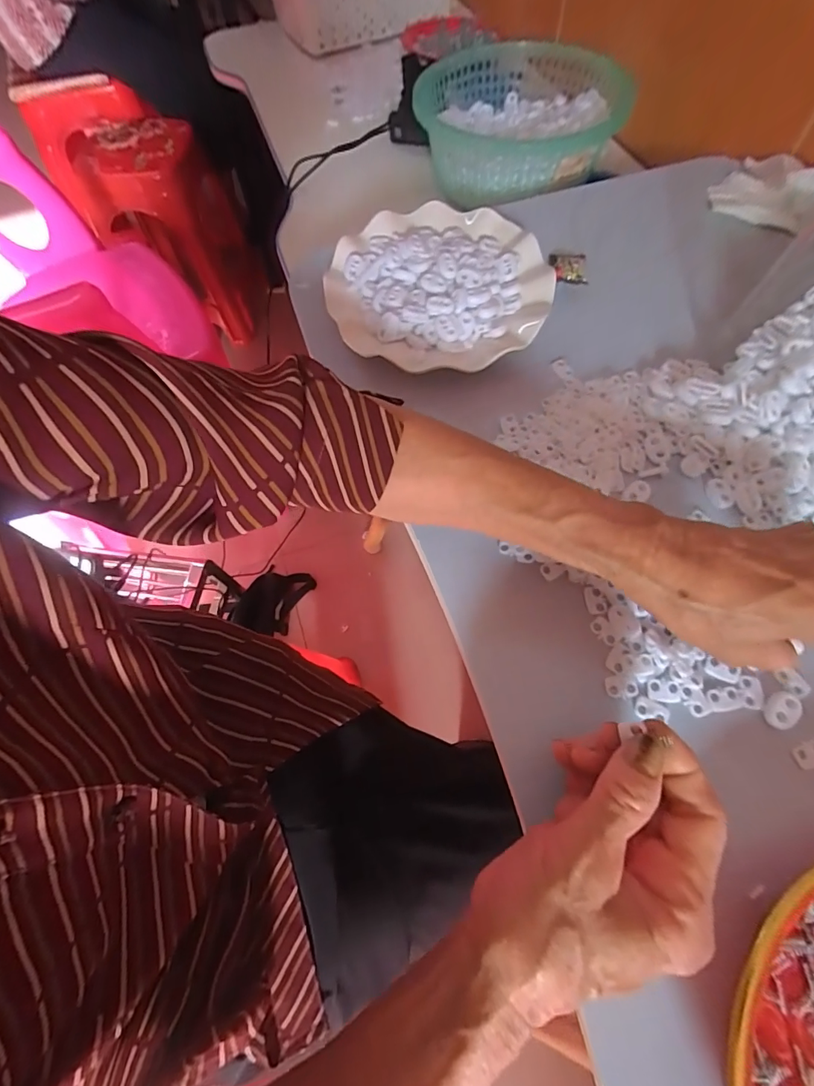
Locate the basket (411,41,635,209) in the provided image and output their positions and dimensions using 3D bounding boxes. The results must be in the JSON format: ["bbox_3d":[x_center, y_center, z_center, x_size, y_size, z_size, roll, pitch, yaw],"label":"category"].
[{"bbox_3d":[0.121,-0.475,0.503,0.195,0.073,0.201,-13,65,-3],"label":"basket"}]

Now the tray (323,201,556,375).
[{"bbox_3d":[0.028,-0.210,0.365,0.172,0.027,0.175,17,68,11],"label":"tray"}]

